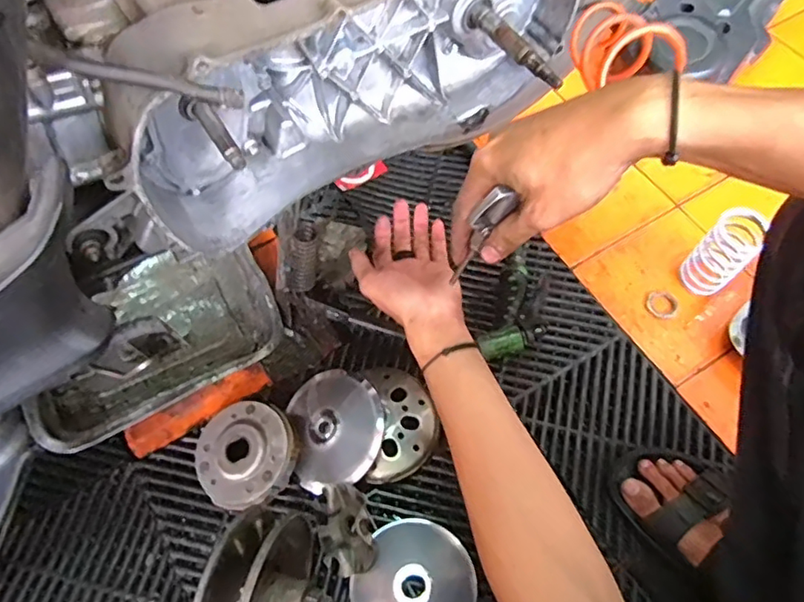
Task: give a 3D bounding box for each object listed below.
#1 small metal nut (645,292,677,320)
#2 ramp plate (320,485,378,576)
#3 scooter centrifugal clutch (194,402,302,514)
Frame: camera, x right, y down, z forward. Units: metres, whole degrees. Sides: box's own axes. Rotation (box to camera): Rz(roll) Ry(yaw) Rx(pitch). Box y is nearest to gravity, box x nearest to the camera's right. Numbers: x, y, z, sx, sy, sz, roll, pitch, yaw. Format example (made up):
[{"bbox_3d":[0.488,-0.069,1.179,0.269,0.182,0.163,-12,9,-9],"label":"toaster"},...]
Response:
[{"bbox_3d":[0.344,0.005,0.748,0.041,0.007,0.038,-1,62,1],"label":"small metal nut"},{"bbox_3d":[-0.057,0.242,0.601,0.022,0.084,0.081,1,29,-46],"label":"ramp plate"},{"bbox_3d":[-0.177,0.174,0.644,0.116,0.029,0.116,-5,66,12],"label":"scooter centrifugal clutch"}]

